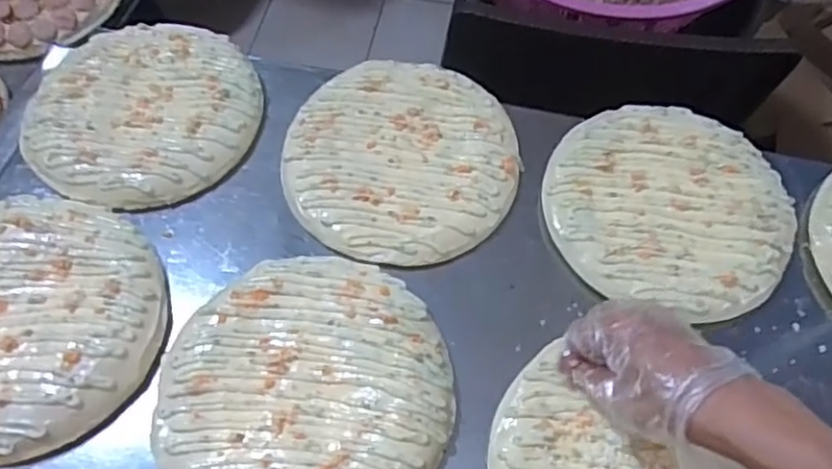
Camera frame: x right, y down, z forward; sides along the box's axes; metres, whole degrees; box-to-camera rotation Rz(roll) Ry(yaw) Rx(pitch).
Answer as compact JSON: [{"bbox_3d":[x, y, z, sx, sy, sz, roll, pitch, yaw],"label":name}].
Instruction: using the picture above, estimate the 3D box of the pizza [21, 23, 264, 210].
[{"bbox_3d":[-0.242,-0.113,0.590,0.186,0.018,0.194,2,62,-4],"label":"pizza"}]

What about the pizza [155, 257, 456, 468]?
[{"bbox_3d":[-0.077,0.109,0.474,0.202,0.014,0.201,1,61,-2],"label":"pizza"}]

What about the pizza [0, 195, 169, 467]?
[{"bbox_3d":[-0.288,0.062,0.492,0.187,0.035,0.196,1,61,-2],"label":"pizza"}]

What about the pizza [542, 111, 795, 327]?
[{"bbox_3d":[0.210,-0.025,0.560,0.199,0.029,0.185,1,61,-2],"label":"pizza"}]

